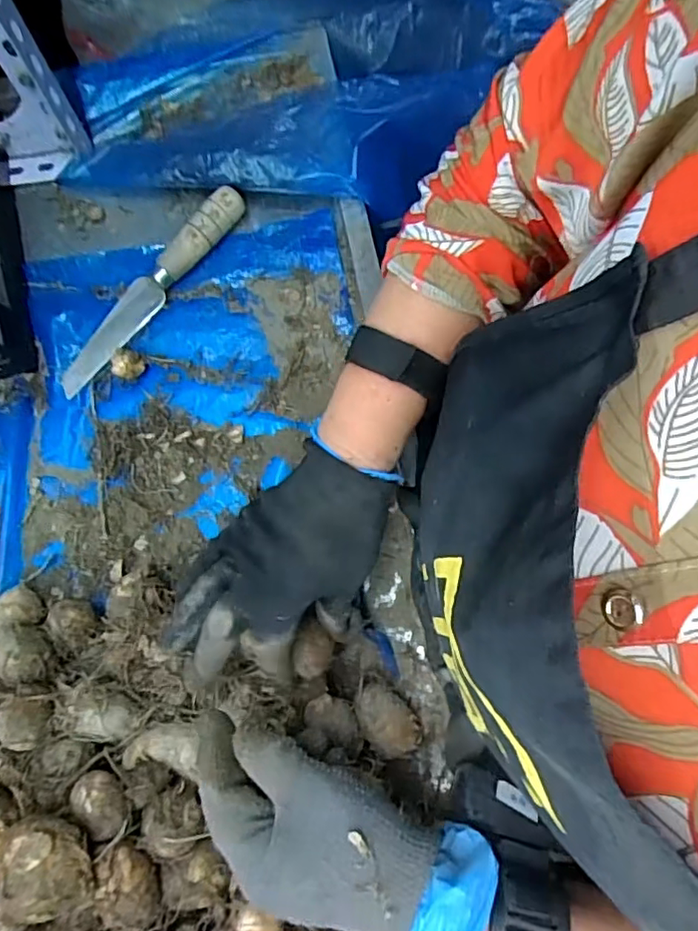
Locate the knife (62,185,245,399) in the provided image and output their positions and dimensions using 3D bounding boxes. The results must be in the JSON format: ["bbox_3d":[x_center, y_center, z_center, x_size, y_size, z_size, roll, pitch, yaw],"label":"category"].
[{"bbox_3d":[-0.158,-0.141,0.465,0.028,0.023,0.202,40,82,7],"label":"knife"}]

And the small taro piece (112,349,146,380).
[{"bbox_3d":[-0.169,-0.077,0.454,0.021,0.019,0.019,3,80,1],"label":"small taro piece"}]

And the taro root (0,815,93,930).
[{"bbox_3d":[-0.161,0.211,0.312,0.043,0.035,0.048,-13,80,-2],"label":"taro root"}]

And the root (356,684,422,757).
[{"bbox_3d":[0.026,0.172,0.402,0.033,0.034,0.048,-35,81,-6],"label":"root"}]

